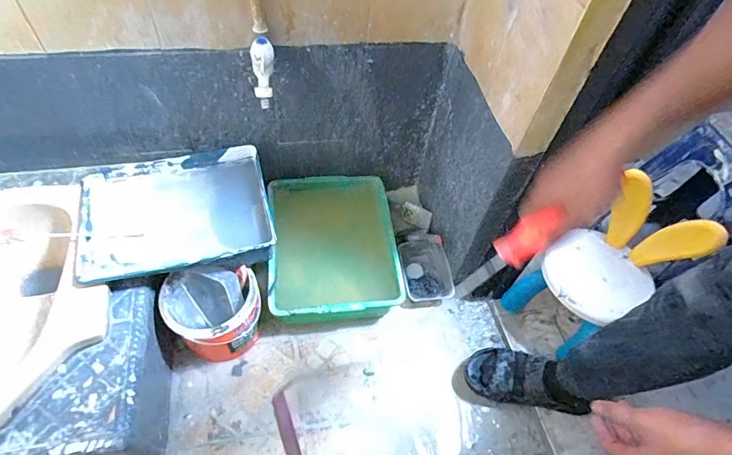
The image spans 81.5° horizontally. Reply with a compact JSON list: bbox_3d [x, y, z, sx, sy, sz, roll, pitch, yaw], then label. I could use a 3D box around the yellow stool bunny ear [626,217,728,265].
[{"bbox_3d":[0.625,0.034,0.866,0.061,0.179,0.044,45,58,-3],"label":"yellow stool bunny ear"}]

